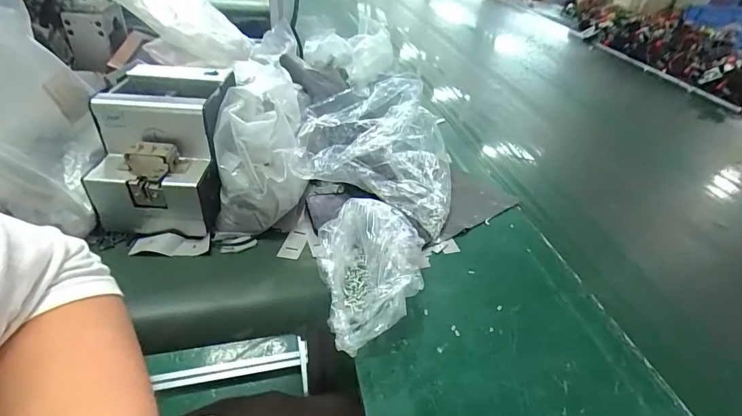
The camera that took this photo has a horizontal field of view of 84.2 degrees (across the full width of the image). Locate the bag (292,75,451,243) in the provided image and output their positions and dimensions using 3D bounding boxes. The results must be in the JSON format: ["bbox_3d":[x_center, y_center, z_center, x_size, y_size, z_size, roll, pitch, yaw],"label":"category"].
[{"bbox_3d":[0.018,-0.089,0.568,0.200,0.153,0.202,7,37,2],"label":"bag"}]

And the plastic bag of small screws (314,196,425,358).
[{"bbox_3d":[0.001,0.066,0.435,0.116,0.071,0.157,2,37,-6],"label":"plastic bag of small screws"}]

